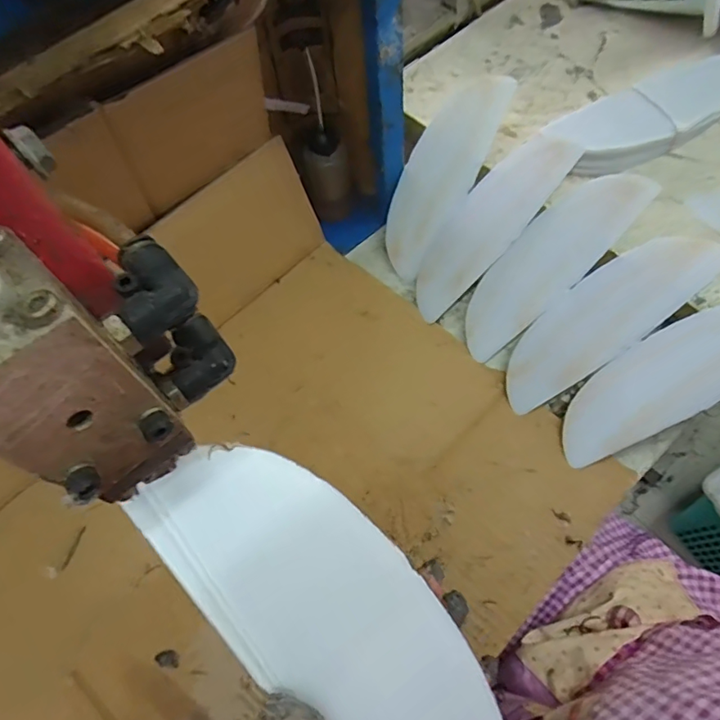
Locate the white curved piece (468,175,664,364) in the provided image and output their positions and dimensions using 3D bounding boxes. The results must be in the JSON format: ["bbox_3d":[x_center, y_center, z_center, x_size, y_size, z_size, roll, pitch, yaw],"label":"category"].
[{"bbox_3d":[0.174,-0.093,0.496,0.208,0.018,0.068,-47,65,15],"label":"white curved piece"}]

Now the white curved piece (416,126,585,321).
[{"bbox_3d":[0.126,-0.137,0.529,0.068,0.012,0.211,44,102,22],"label":"white curved piece"}]

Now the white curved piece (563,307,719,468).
[{"bbox_3d":[0.265,0.011,0.442,0.217,0.012,0.069,-35,74,13],"label":"white curved piece"}]

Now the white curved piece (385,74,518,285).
[{"bbox_3d":[0.084,-0.195,0.552,0.072,0.012,0.218,31,98,17],"label":"white curved piece"}]

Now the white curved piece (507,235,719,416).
[{"bbox_3d":[0.220,-0.039,0.476,0.216,0.014,0.069,-39,64,10],"label":"white curved piece"}]

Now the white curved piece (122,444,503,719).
[{"bbox_3d":[-0.003,0.120,0.233,0.075,0.009,0.210,-42,89,-20],"label":"white curved piece"}]

